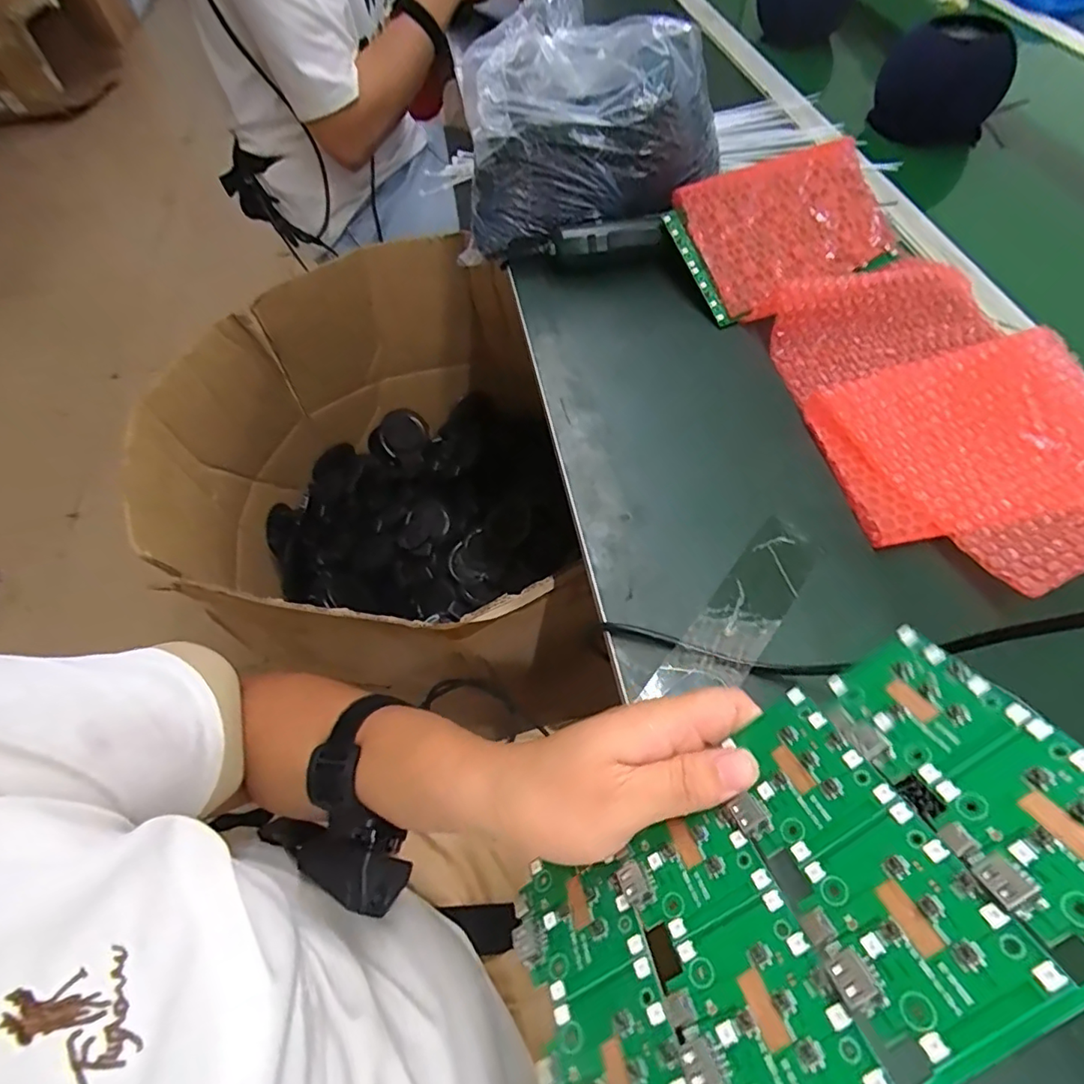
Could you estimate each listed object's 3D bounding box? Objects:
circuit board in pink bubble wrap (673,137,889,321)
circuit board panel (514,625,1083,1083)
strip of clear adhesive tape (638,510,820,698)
[{"bbox_3d":[0.240,-0.302,0.529,0.200,0.021,0.139,-26,86,-10],"label":"circuit board in pink bubble wrap"},{"bbox_3d":[0.087,0.126,0.203,0.213,0.010,0.120,-35,29,5],"label":"circuit board panel"},{"bbox_3d":[0.134,0.047,0.371,0.044,0.010,0.160,34,68,22],"label":"strip of clear adhesive tape"}]

